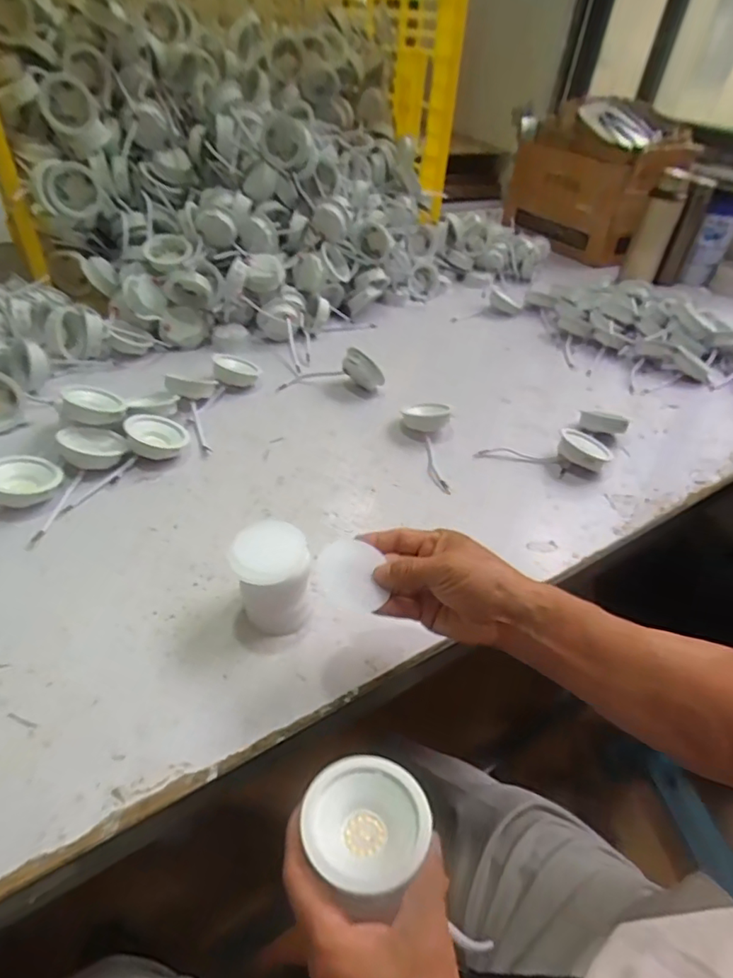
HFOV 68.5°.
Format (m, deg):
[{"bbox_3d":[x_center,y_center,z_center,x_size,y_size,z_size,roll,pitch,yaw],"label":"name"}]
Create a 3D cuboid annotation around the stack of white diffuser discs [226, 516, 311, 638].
[{"bbox_3d":[-0.079,0.078,0.458,0.067,0.081,0.071,-6,41,-16],"label":"stack of white diffuser discs"}]

